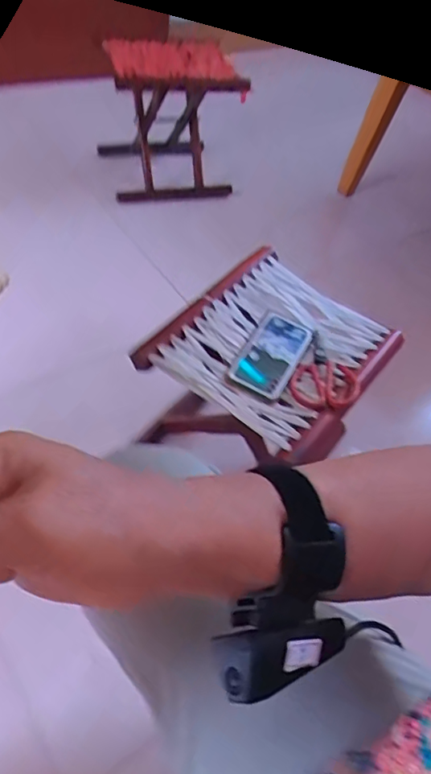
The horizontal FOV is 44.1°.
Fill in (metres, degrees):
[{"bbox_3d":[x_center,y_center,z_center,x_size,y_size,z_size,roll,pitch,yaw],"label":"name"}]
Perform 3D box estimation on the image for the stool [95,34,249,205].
[{"bbox_3d":[-0.124,-0.698,1.397,0.339,0.341,0.263,-14,54,-14],"label":"stool"}]

